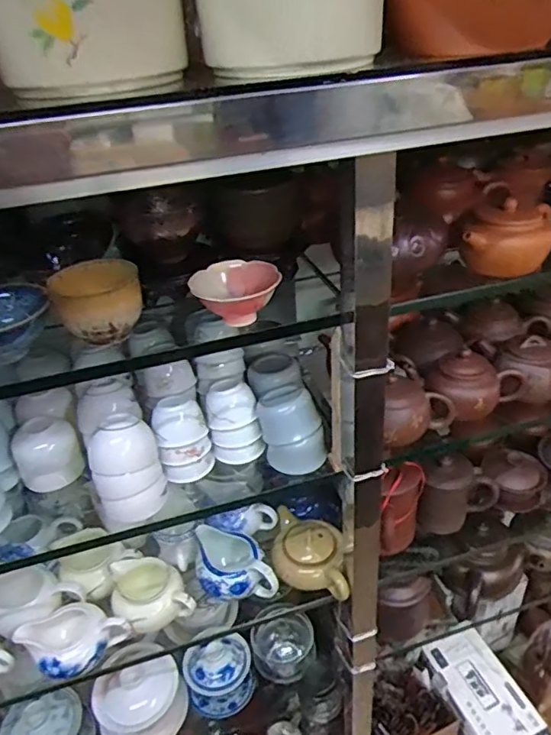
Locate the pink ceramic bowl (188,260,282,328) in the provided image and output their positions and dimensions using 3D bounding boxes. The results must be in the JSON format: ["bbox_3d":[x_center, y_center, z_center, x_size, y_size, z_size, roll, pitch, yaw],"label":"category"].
[{"bbox_3d":[-0.033,-0.059,0.474,0.071,0.040,0.065,-3,34,2],"label":"pink ceramic bowl"}]

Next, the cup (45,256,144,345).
[{"bbox_3d":[-0.143,-0.054,0.454,0.069,0.051,0.061,-14,35,-13],"label":"cup"}]

